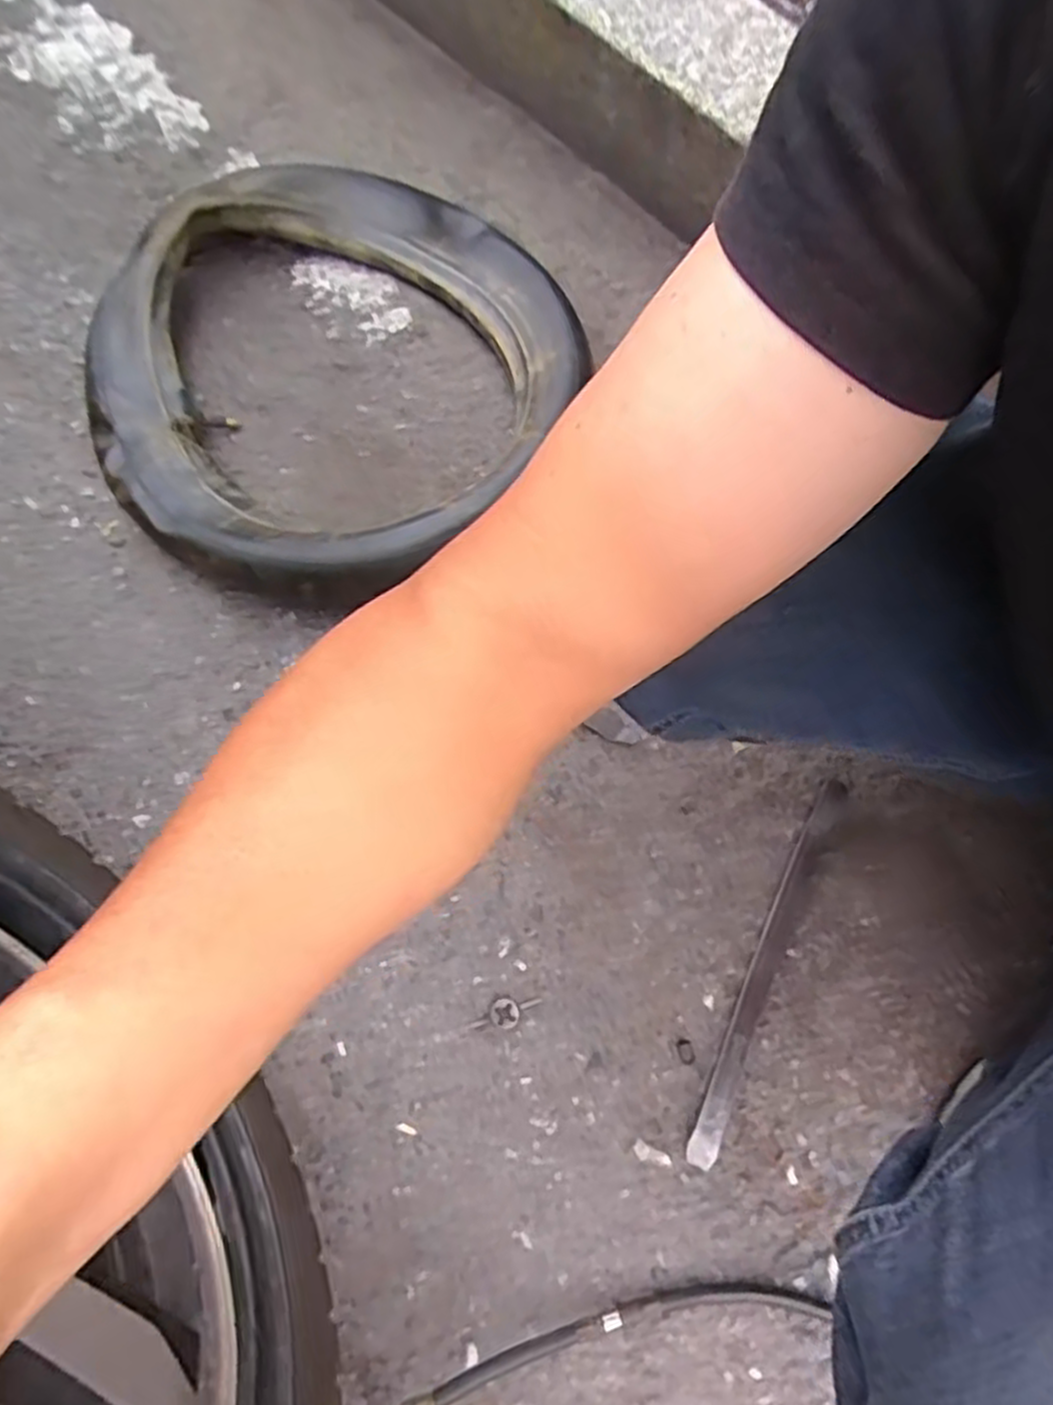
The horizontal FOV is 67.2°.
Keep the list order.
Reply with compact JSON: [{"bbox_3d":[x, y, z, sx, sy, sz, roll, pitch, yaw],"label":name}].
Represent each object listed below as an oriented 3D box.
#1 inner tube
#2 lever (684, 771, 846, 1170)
[{"bbox_3d":[-0.158,-0.283,0.655,0.393,0.067,0.390,-20,76,-7],"label":"inner tube"},{"bbox_3d":[0.175,0.185,0.568,0.024,0.016,0.281,25,75,5],"label":"lever"}]

